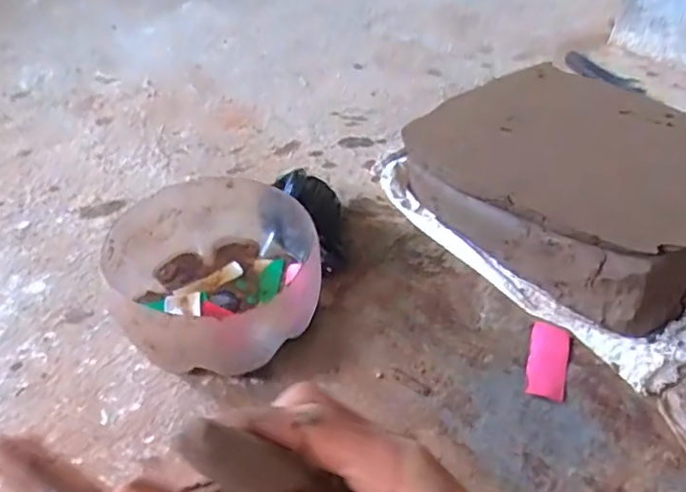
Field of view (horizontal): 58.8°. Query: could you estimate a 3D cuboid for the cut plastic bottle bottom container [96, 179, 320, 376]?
[{"bbox_3d":[-0.158,0.041,0.741,0.240,0.135,0.245,1,44,-1],"label":"cut plastic bottle bottom container"}]

